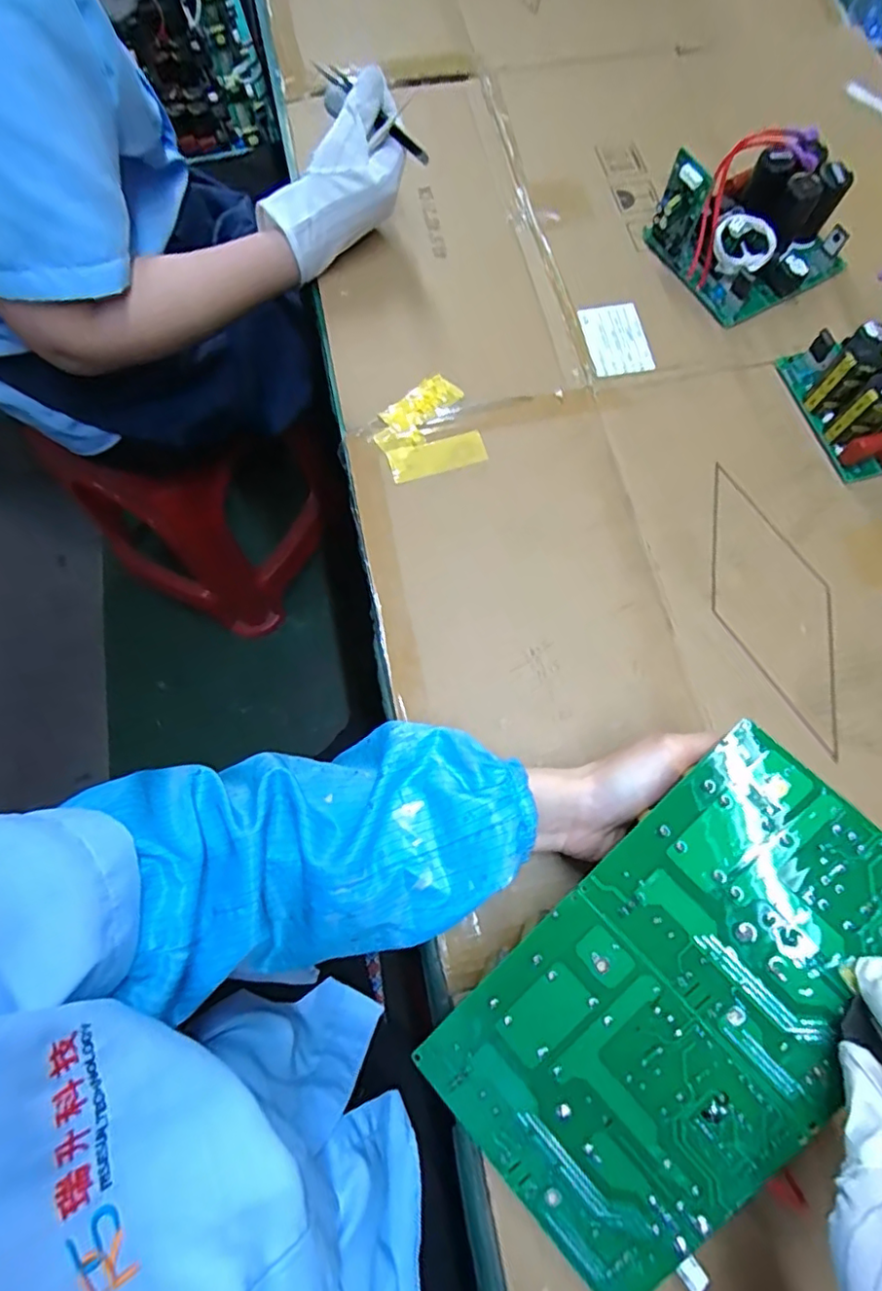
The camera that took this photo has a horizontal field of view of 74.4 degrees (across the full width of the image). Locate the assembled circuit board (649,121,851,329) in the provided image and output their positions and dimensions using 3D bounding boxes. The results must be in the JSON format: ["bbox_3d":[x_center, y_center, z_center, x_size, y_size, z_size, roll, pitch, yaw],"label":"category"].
[{"bbox_3d":[0.268,-0.361,0.480,0.140,0.089,0.120,-27,74,-9],"label":"assembled circuit board"}]

